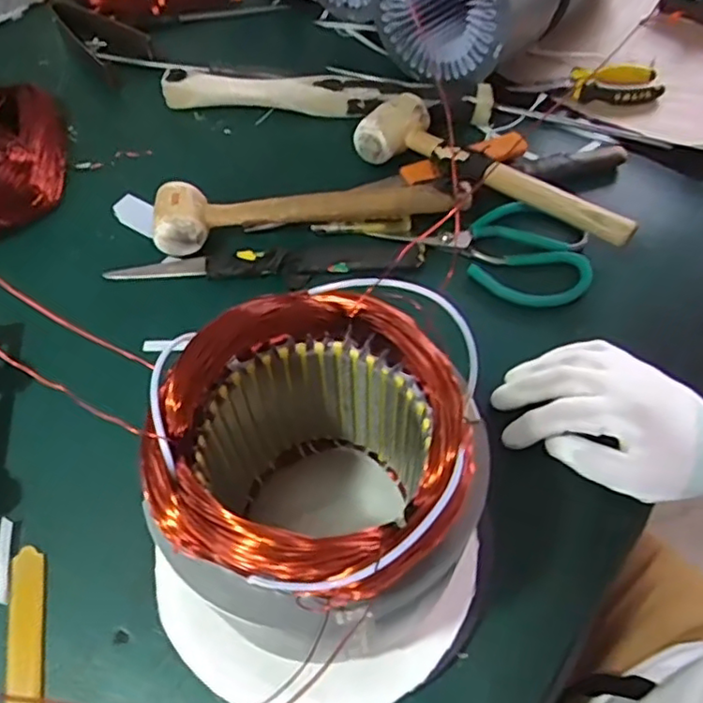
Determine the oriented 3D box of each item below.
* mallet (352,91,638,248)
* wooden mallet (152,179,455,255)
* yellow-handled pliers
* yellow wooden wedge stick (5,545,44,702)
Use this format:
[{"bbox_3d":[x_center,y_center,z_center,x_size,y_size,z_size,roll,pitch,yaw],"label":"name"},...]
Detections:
[{"bbox_3d":[0.125,-0.154,0.549,0.247,0.046,0.069,31,63,17],"label":"mallet"},{"bbox_3d":[-0.038,-0.112,0.528,0.246,0.043,0.053,-2,58,-2],"label":"wooden mallet"},{"bbox_3d":[0.245,-0.279,0.653,0.151,0.016,0.059,1,58,0],"label":"yellow-handled pliers"},{"bbox_3d":[-0.191,0.197,0.362,0.019,0.007,0.161,-10,59,-7],"label":"yellow wooden wedge stick"}]

